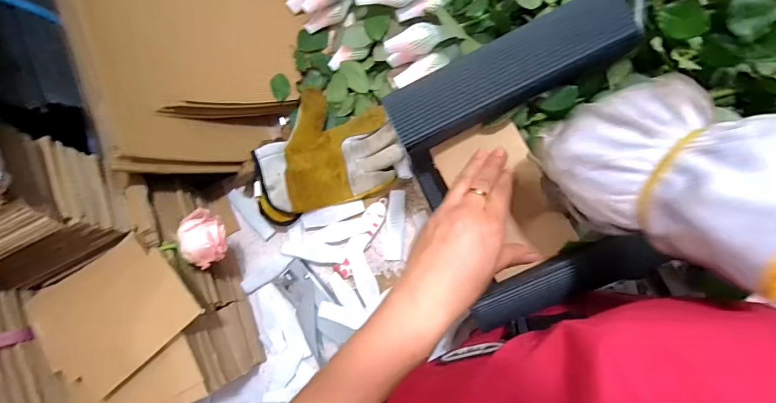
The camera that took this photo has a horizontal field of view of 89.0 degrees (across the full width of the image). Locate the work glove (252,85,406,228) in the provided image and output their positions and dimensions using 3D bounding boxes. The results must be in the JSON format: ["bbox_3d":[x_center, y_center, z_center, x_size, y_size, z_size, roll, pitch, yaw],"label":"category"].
[{"bbox_3d":[-0.089,-0.066,0.529,0.190,0.047,0.145,-20,84,5],"label":"work glove"}]

